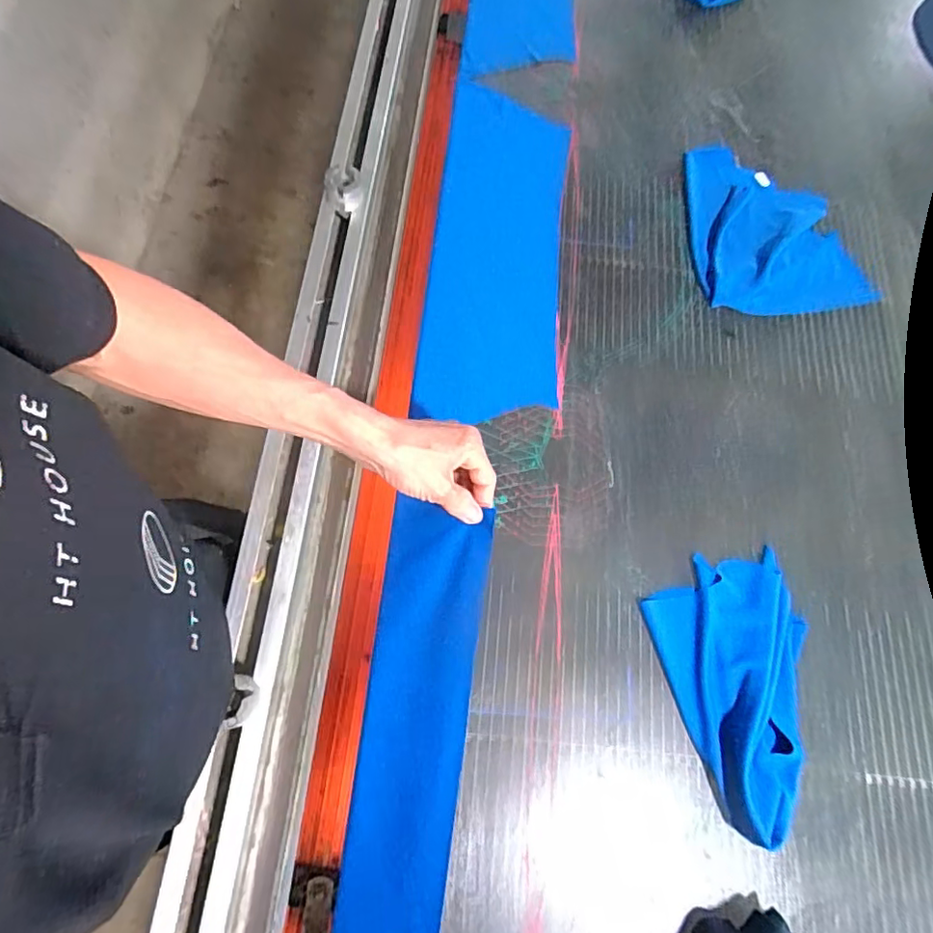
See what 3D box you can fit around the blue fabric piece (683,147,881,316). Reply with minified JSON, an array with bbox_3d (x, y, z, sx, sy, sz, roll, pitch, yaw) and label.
[{"bbox_3d":[0.361,-0.289,0.672,0.199,0.022,0.234,-8,73,-4],"label":"blue fabric piece"}]

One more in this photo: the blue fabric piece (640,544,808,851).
[{"bbox_3d":[0.253,0.193,0.495,0.136,0.034,0.214,-12,73,-5],"label":"blue fabric piece"}]

